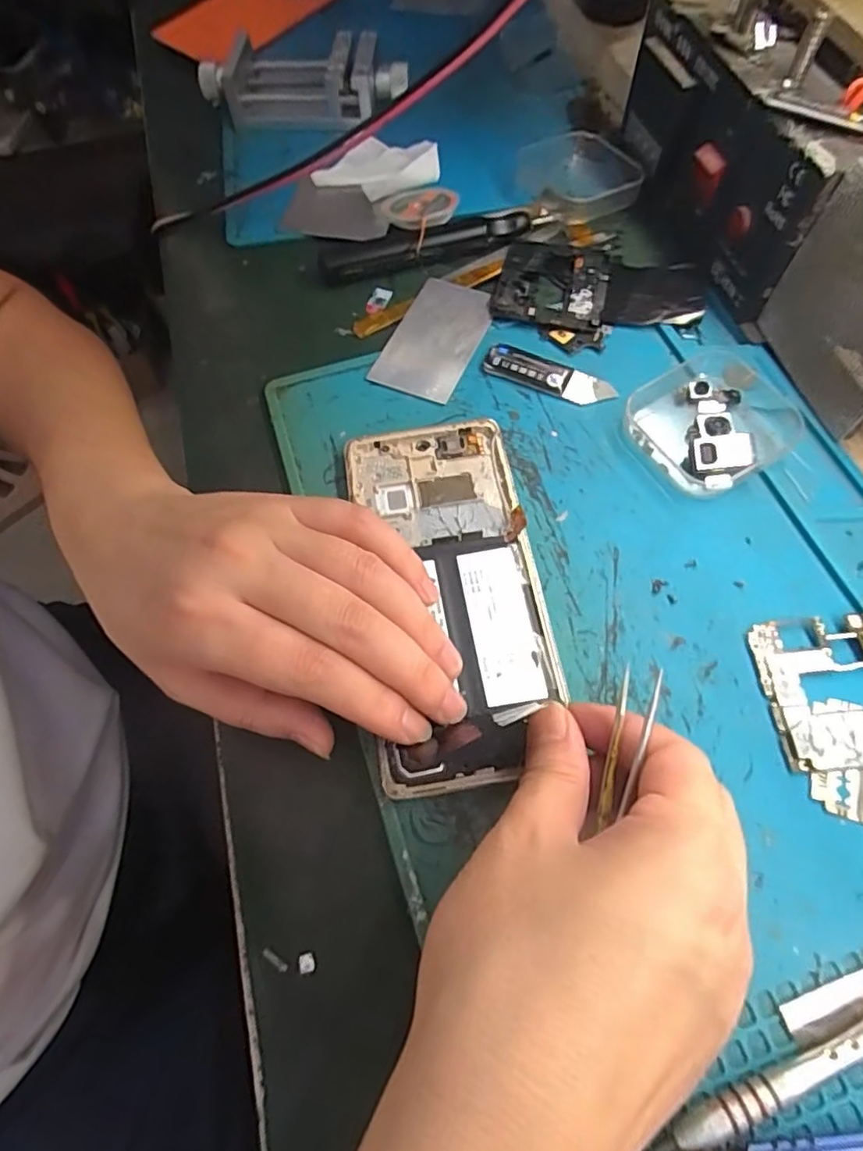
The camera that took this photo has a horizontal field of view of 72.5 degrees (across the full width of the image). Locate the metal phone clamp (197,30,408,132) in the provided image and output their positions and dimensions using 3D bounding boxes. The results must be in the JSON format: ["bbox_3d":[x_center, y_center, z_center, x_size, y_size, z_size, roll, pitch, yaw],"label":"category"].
[{"bbox_3d":[-0.087,-0.331,0.399,0.139,0.035,0.052,2,65,4],"label":"metal phone clamp"}]

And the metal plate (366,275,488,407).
[{"bbox_3d":[0.002,-0.127,0.314,0.046,0.004,0.080,22,67,13],"label":"metal plate"}]

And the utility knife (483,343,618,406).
[{"bbox_3d":[0.060,-0.102,0.298,0.065,0.006,0.019,22,67,12],"label":"utility knife"}]

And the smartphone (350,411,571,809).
[{"bbox_3d":[0.008,0.003,0.247,0.072,0.009,0.160,-8,62,-1],"label":"smartphone"}]

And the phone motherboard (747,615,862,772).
[{"bbox_3d":[0.163,0.043,0.226,0.064,0.006,0.057,-4,64,1],"label":"phone motherboard"}]

